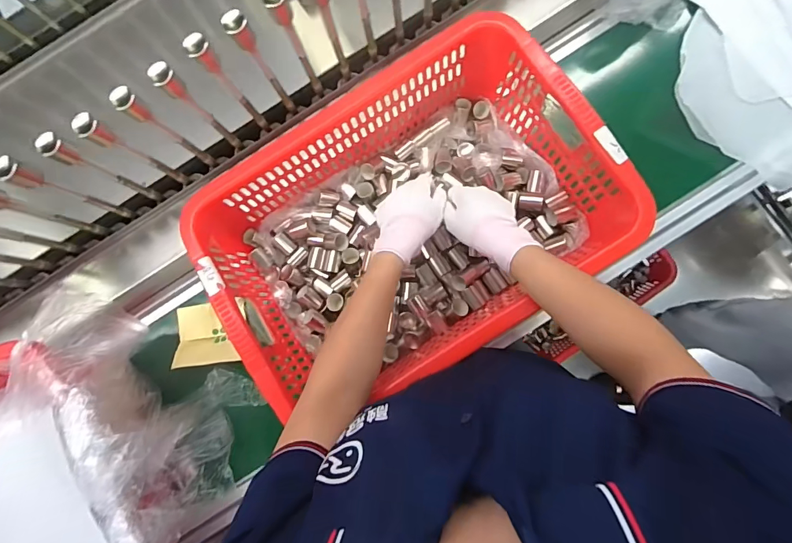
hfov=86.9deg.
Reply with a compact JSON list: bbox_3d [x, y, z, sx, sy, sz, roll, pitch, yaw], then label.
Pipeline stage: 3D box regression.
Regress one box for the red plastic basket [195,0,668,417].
[{"bbox_3d":[0.018,-0.065,0.594,0.528,0.157,0.357,-33,86,4],"label":"red plastic basket"}]

